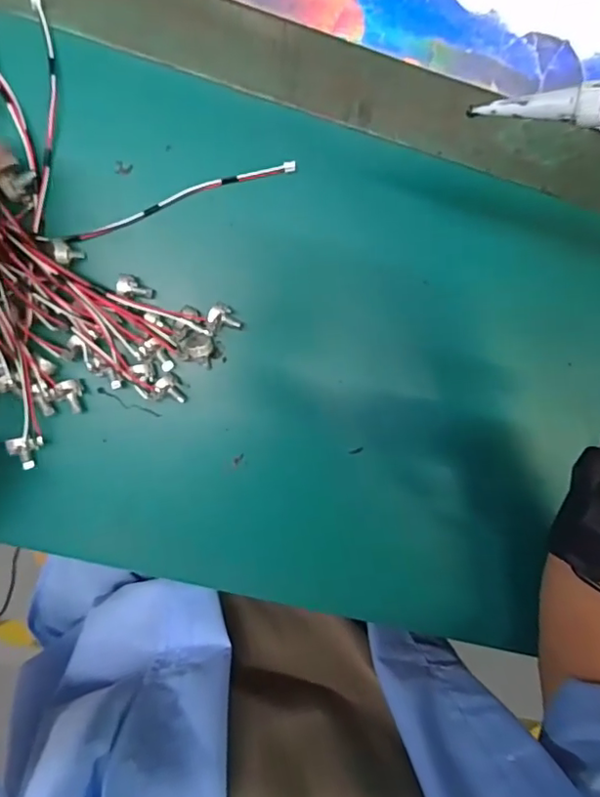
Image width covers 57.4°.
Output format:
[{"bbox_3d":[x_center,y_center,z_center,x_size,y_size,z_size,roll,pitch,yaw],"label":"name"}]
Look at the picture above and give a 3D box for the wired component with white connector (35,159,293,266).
[{"bbox_3d":[-0.076,-0.112,0.329,0.155,0.019,0.022,-20,97,-5],"label":"wired component with white connector"}]

